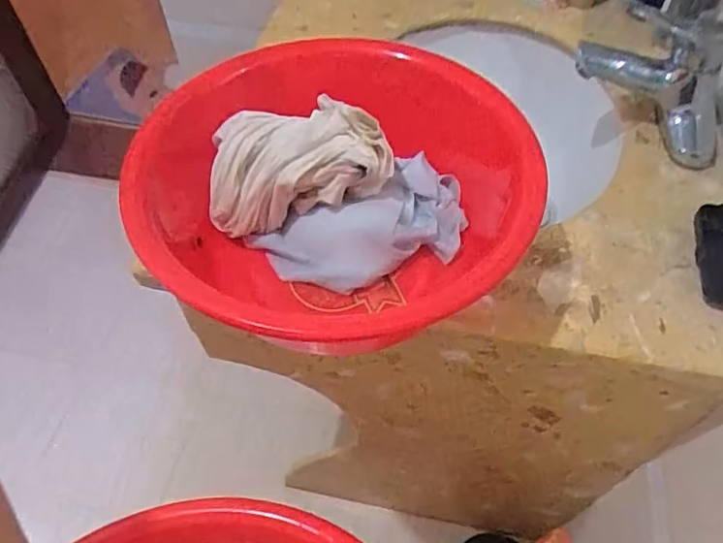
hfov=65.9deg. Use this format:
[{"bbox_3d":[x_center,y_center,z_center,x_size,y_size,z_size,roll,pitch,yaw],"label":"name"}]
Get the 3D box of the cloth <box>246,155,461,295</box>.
[{"bbox_3d":[0.008,-0.040,0.511,0.191,0.045,0.109,-26,56,-17],"label":"cloth"}]

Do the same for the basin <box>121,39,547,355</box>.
[{"bbox_3d":[-0.019,-0.056,0.482,0.313,0.123,0.315,-1,53,1],"label":"basin"}]

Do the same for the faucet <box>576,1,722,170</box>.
[{"bbox_3d":[0.325,-0.205,0.602,0.076,0.112,0.169,-37,60,-24],"label":"faucet"}]

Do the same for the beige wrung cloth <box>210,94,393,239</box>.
[{"bbox_3d":[-0.061,-0.097,0.507,0.162,0.071,0.093,-12,53,-8],"label":"beige wrung cloth"}]

